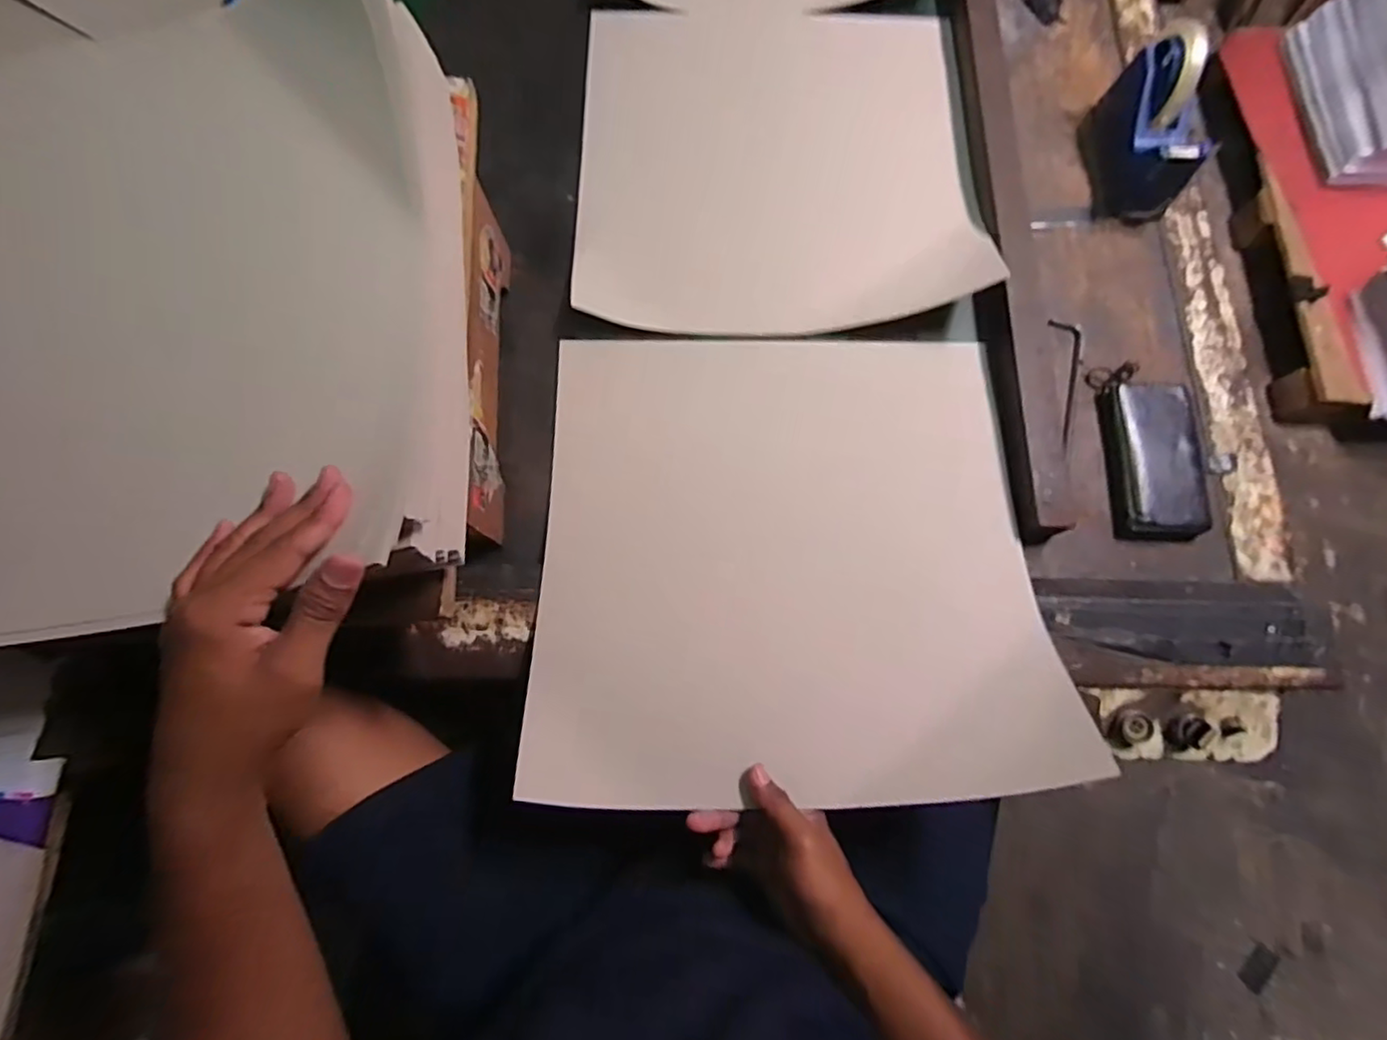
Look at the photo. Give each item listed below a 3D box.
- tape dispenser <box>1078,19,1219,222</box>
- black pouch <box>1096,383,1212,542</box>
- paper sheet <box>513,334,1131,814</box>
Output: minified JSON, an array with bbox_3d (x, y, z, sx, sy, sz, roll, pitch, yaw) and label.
[{"bbox_3d":[0.502,-0.437,0.672,0.080,0.108,0.172,4,75,1],"label":"tape dispenser"},{"bbox_3d":[0.464,-0.060,0.614,0.098,0.023,0.163,4,75,1],"label":"black pouch"},{"bbox_3d":[0.084,0.019,0.569,0.437,0.129,0.435,0,75,0],"label":"paper sheet"}]

